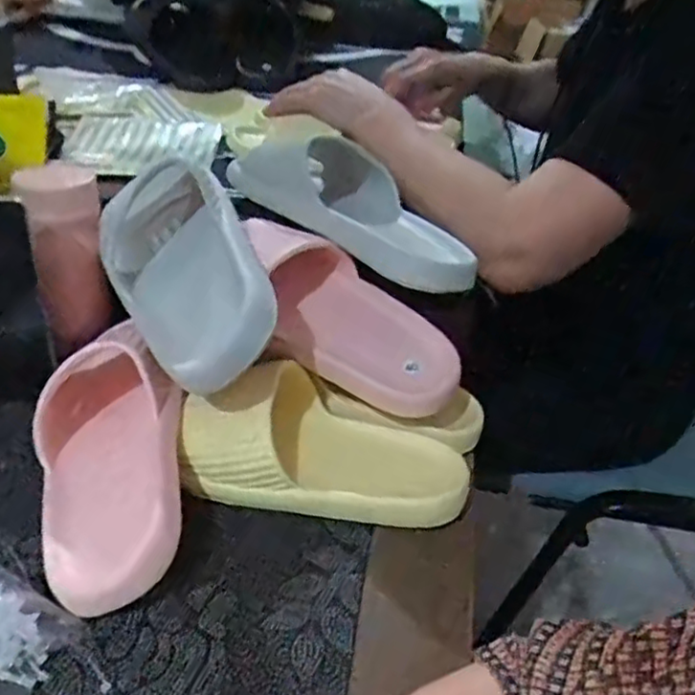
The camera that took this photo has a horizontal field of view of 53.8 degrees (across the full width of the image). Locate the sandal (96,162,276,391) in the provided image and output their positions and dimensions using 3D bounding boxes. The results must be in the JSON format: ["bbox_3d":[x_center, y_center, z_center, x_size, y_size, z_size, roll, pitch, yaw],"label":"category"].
[{"bbox_3d":[-0.123,-0.060,0.499,0.109,0.078,0.231,-37,48,5],"label":"sandal"}]

